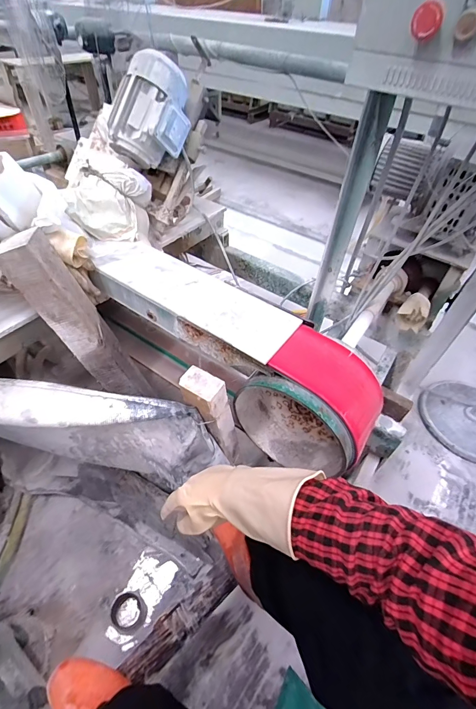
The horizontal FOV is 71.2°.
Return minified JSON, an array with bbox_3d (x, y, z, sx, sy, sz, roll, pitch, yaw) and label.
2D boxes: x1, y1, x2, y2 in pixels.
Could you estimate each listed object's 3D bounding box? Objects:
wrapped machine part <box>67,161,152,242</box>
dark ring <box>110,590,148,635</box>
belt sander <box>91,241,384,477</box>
[{"bbox_3d":[-0.329,-0.388,0.860,0.195,0.133,0.133,-2,49,-5],"label":"wrapped machine part"},{"bbox_3d":[-0.314,0.747,0.964,0.095,0.035,0.097,2,49,-2],"label":"dark ring"},{"bbox_3d":[-0.053,-0.003,0.834,0.772,0.339,0.176,31,55,22],"label":"belt sander"}]

